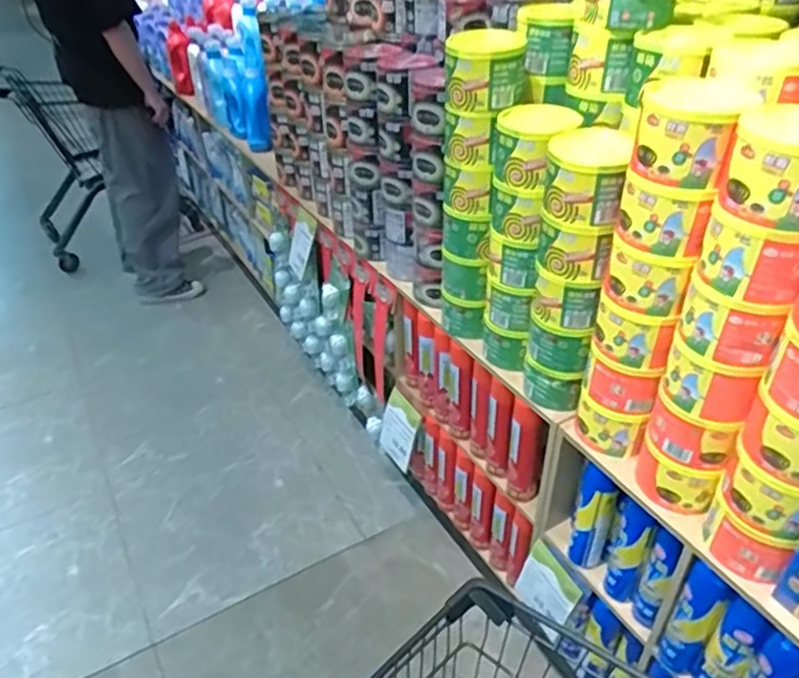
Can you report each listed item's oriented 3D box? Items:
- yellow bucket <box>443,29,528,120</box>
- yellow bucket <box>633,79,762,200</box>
[{"bbox_3d":[0.155,-0.479,1.150,0.142,0.127,0.145,6,35,10],"label":"yellow bucket"},{"bbox_3d":[0.388,-0.272,0.857,0.123,0.111,0.134,19,39,27],"label":"yellow bucket"}]

